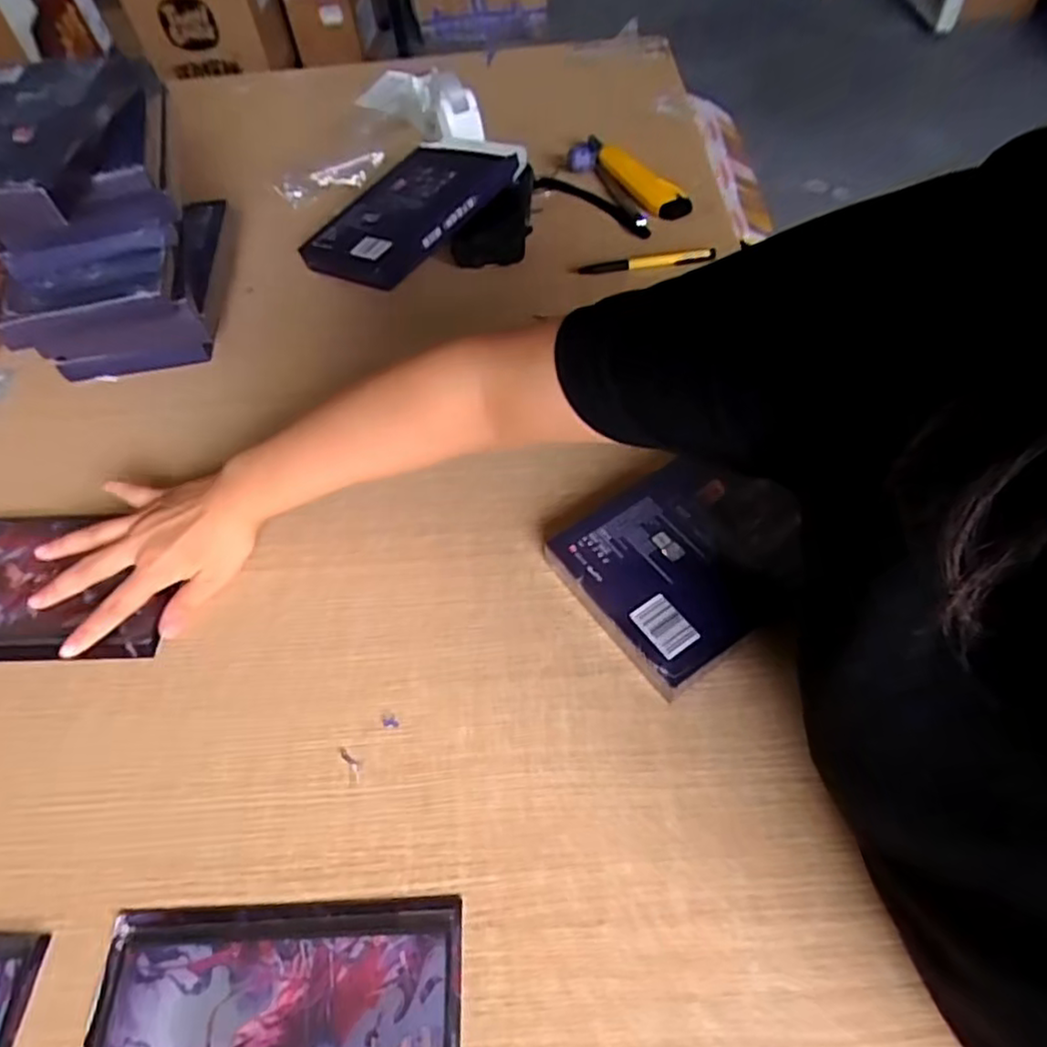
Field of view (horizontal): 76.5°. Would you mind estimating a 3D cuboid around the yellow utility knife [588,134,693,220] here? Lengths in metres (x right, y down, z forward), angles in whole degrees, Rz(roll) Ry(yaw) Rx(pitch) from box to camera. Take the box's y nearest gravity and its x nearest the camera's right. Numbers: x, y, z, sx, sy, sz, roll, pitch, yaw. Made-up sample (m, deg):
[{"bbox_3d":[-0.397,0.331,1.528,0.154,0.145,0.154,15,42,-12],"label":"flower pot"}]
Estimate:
[{"bbox_3d":[0.115,-0.376,0.720,0.039,0.023,0.162,-32,58,-16],"label":"yellow utility knife"}]

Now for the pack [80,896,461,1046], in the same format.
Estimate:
[{"bbox_3d":[-0.124,0.256,0.323,0.184,0.007,0.122,-3,56,1],"label":"pack"}]

